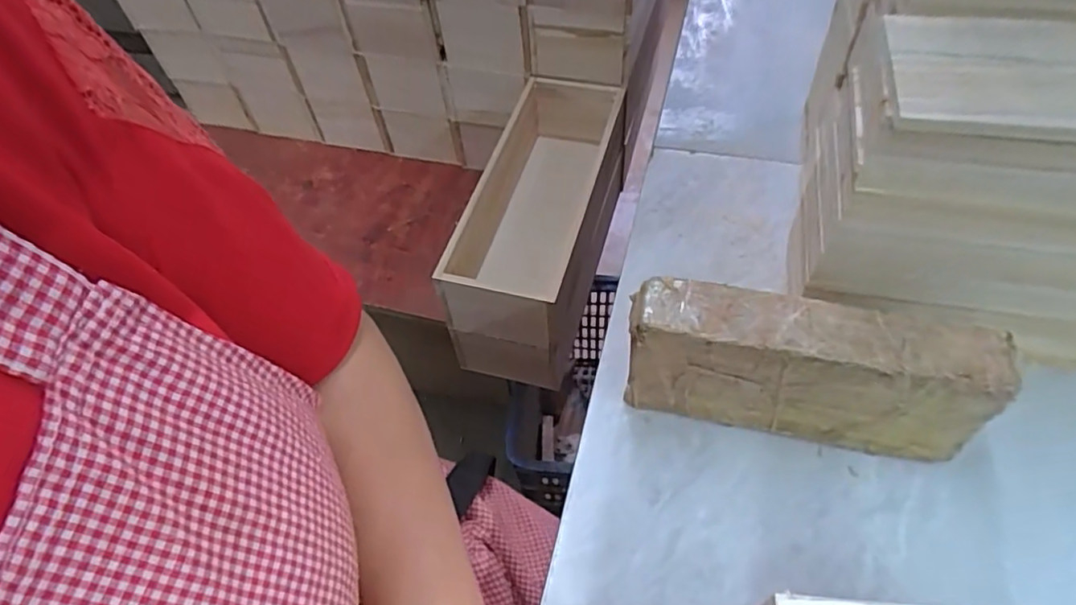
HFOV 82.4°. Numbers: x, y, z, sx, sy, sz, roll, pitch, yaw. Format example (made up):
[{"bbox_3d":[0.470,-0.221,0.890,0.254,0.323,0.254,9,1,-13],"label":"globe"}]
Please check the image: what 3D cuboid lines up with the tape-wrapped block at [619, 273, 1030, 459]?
[{"bbox_3d":[0.164,0.046,0.397,0.211,0.107,0.049,9,56,11],"label":"tape-wrapped block"}]

